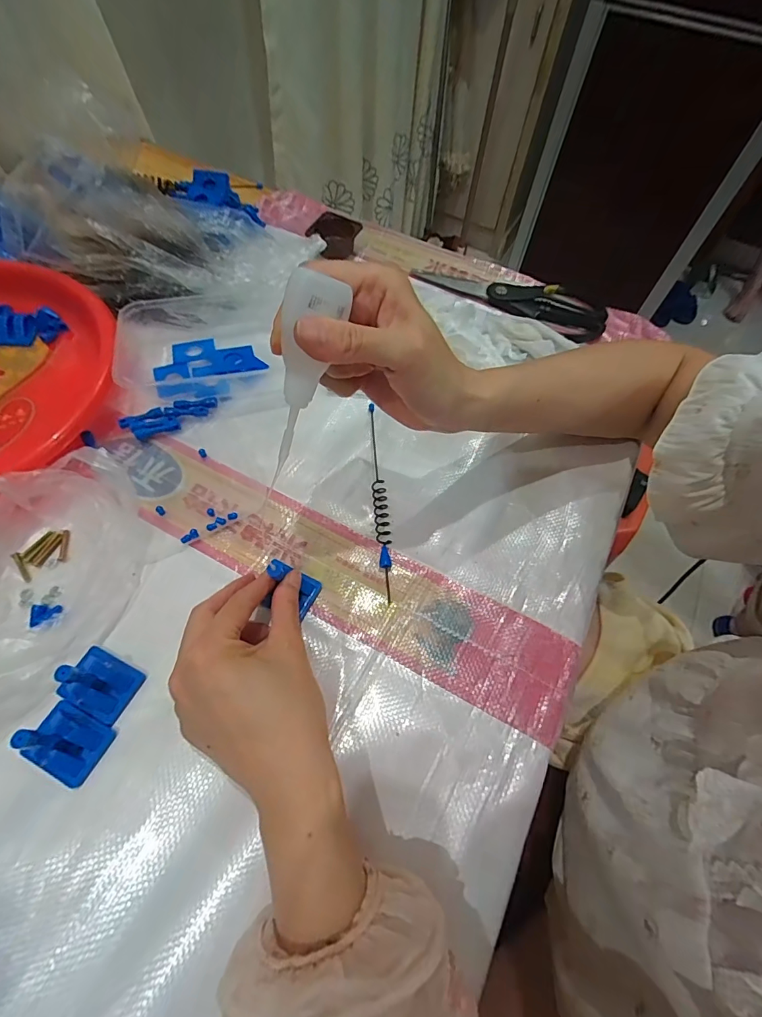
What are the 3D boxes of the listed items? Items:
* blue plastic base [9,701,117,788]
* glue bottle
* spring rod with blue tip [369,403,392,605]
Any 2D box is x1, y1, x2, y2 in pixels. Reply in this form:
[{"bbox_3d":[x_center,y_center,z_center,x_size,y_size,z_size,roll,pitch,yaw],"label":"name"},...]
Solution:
[{"bbox_3d":[-0.191,0.136,0.251,0.040,0.046,0.034,24,63,9],"label":"blue plastic base"},{"bbox_3d":[-0.045,-0.061,0.232,0.022,0.118,0.025,22,26,8],"label":"glue bottle"},{"bbox_3d":[-0.001,-0.012,0.361,0.012,0.010,0.179,-3,62,-5],"label":"spring rod with blue tip"}]

